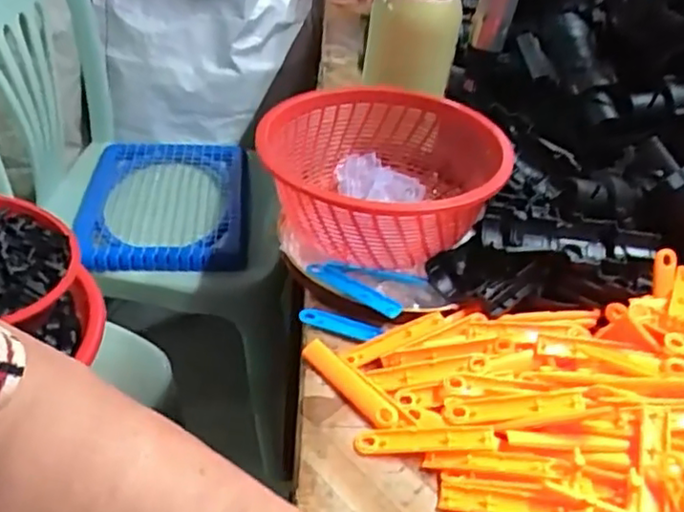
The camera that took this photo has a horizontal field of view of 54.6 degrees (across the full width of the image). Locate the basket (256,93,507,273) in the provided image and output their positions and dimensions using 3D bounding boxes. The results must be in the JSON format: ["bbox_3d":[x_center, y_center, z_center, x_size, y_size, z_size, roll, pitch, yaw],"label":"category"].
[{"bbox_3d":[0.032,-0.058,0.503,0.170,0.075,0.173,3,38,-3],"label":"basket"}]

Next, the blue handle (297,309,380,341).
[{"bbox_3d":[-0.001,0.045,0.439,0.056,0.008,0.013,18,39,15],"label":"blue handle"}]

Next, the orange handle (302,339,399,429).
[{"bbox_3d":[0.005,0.077,0.401,0.015,0.008,0.077,-24,47,-33],"label":"orange handle"}]

